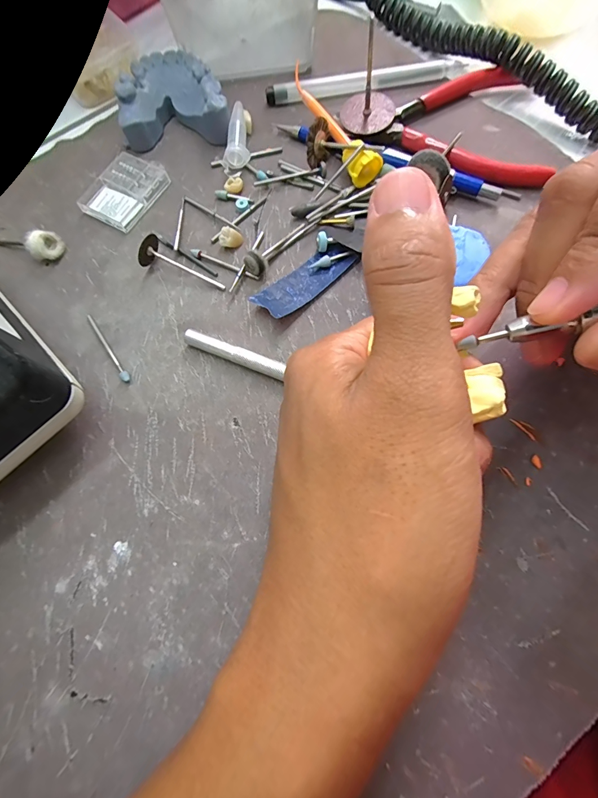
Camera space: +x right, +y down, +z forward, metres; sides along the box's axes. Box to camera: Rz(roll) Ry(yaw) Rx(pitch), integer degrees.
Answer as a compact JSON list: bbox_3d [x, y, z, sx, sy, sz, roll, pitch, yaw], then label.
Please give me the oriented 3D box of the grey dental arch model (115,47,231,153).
[{"bbox_3d":[-0.074,-0.183,0.220,0.063,0.024,0.052,-2,72,1],"label":"grey dental arch model"}]

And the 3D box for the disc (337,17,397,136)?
[{"bbox_3d":[0.040,-0.175,0.202,0.031,0.041,0.031,-1,72,2],"label":"disc"}]

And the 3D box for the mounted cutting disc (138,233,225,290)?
[{"bbox_3d":[-0.063,-0.067,0.188,0.044,0.015,0.015,32,76,11],"label":"mounted cutting disc"}]

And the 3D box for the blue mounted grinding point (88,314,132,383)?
[{"bbox_3d":[-0.097,-0.027,0.182,0.004,0.004,0.047,-36,75,-9],"label":"blue mounted grinding point"}]

